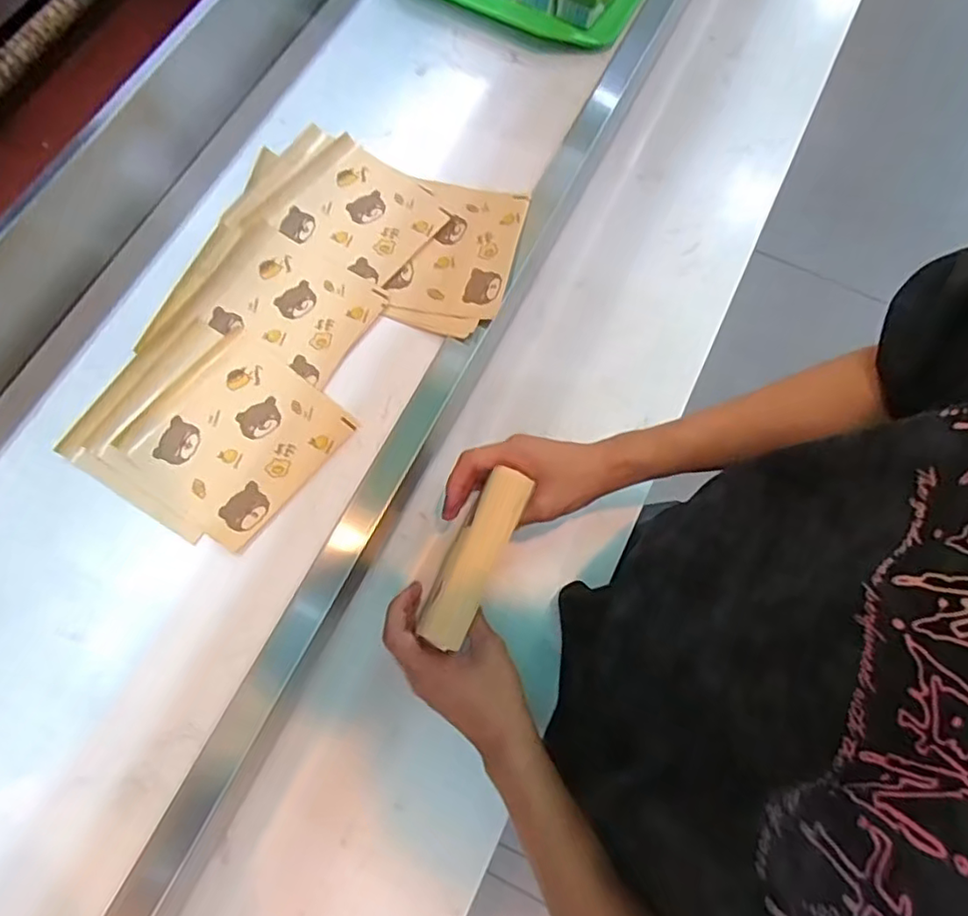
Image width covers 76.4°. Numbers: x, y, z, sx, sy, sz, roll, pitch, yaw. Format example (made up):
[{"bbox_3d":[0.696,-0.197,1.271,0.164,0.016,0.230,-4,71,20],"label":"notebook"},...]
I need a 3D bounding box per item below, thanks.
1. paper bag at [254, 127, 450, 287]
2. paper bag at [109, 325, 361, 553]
[{"bbox_3d":[-0.119,-0.229,0.570,0.141,0.012,0.119,36,74,10],"label":"paper bag"},{"bbox_3d":[-0.203,-0.019,0.503,0.146,0.008,0.141,38,75,11],"label":"paper bag"}]

